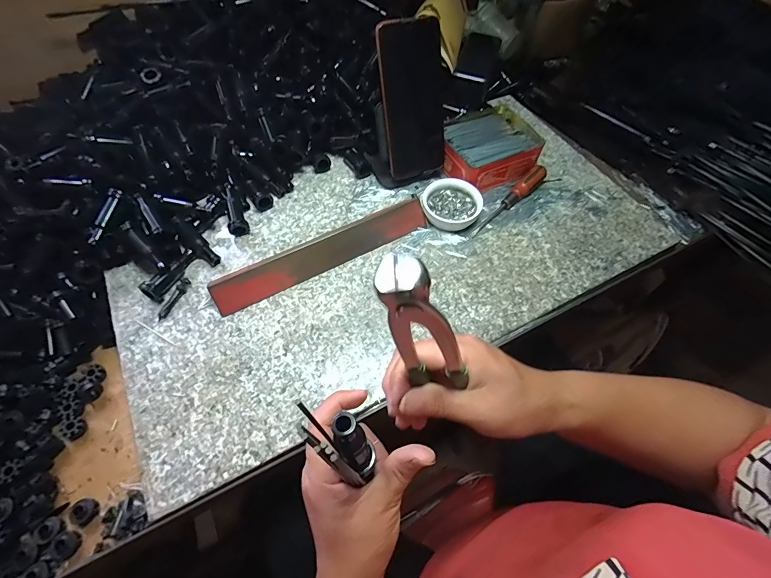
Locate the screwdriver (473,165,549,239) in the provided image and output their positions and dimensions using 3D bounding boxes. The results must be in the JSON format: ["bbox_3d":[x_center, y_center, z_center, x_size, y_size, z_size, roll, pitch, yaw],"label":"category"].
[{"bbox_3d":[0.158,-0.114,0.476,0.136,0.027,0.020,-38,66,-23],"label":"screwdriver"}]

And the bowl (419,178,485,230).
[{"bbox_3d":[0.082,-0.105,0.466,0.072,0.026,0.062,15,59,7],"label":"bowl"}]

